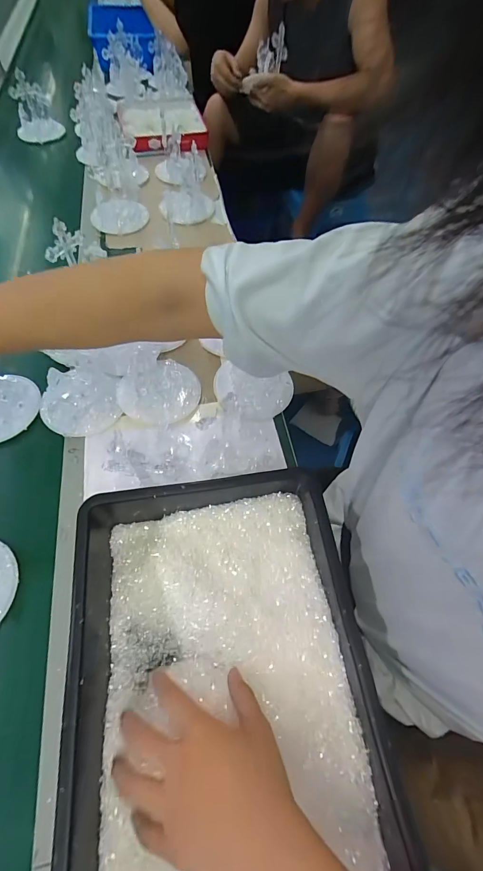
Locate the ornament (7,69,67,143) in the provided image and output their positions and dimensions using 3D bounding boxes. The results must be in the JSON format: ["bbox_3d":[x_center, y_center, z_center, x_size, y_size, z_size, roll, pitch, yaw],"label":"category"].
[{"bbox_3d":[-0.614,-0.961,1.036,0.125,0.165,0.070,-4,60,-4],"label":"ornament"}]

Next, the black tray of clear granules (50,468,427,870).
[{"bbox_3d":[-0.024,0.247,0.342,0.272,0.086,0.404,-8,62,-7],"label":"black tray of clear granules"}]

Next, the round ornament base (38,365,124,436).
[{"bbox_3d":[-0.253,-0.055,0.552,0.115,0.014,0.116,-6,66,-14],"label":"round ornament base"}]

